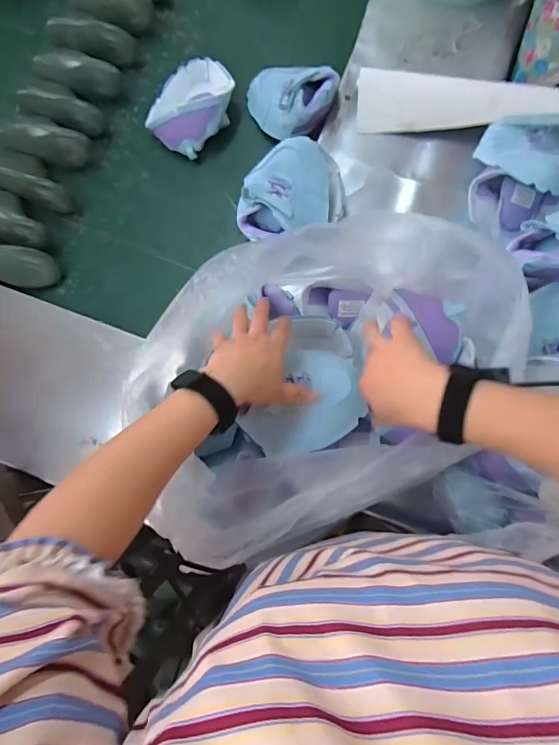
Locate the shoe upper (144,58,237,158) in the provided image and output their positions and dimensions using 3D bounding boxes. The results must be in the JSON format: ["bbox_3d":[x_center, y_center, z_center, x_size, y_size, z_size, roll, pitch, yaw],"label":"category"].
[{"bbox_3d":[-0.145,-0.443,0.697,0.141,0.059,0.155,-1,81,3],"label":"shoe upper"}]

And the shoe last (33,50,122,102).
[{"bbox_3d":[-0.340,-0.507,0.724,0.144,0.047,0.069,28,84,7],"label":"shoe last"}]

